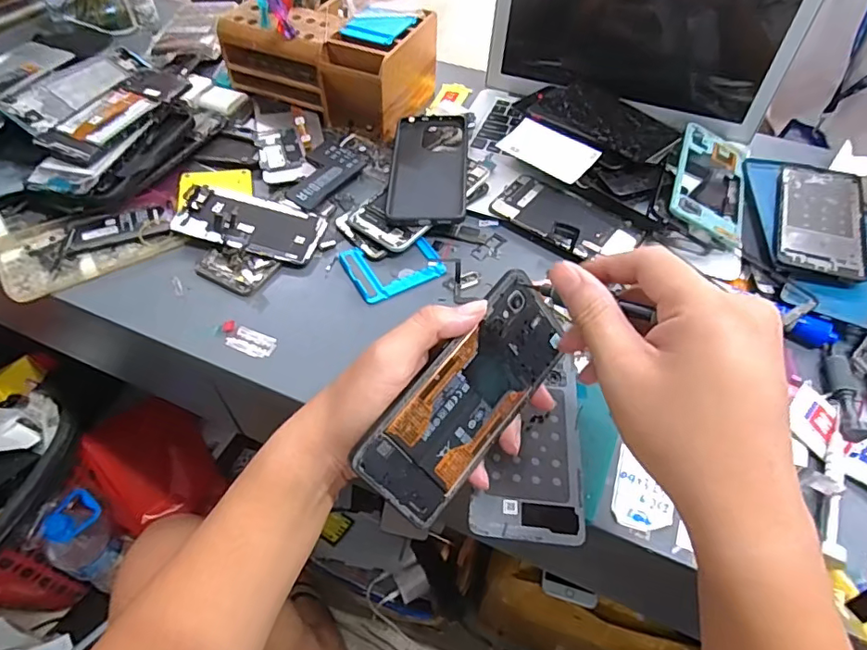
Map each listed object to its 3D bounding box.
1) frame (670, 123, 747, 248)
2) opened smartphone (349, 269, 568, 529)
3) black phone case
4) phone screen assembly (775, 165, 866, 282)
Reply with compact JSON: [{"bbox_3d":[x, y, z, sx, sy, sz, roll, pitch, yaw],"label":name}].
[{"bbox_3d":[0.284,-0.150,0.537,0.075,0.009,0.162,29,57,-3],"label":"frame"},{"bbox_3d":[0.024,0.044,0.331,0.159,0.072,0.004,-49,28,-16],"label":"opened smartphone"},{"bbox_3d":[-0.004,-0.168,0.552,0.077,0.013,0.169,4,52,1],"label":"black phone case"},{"bbox_3d":[0.374,-0.103,0.508,0.075,0.010,0.159,19,54,13],"label":"phone screen assembly"}]

